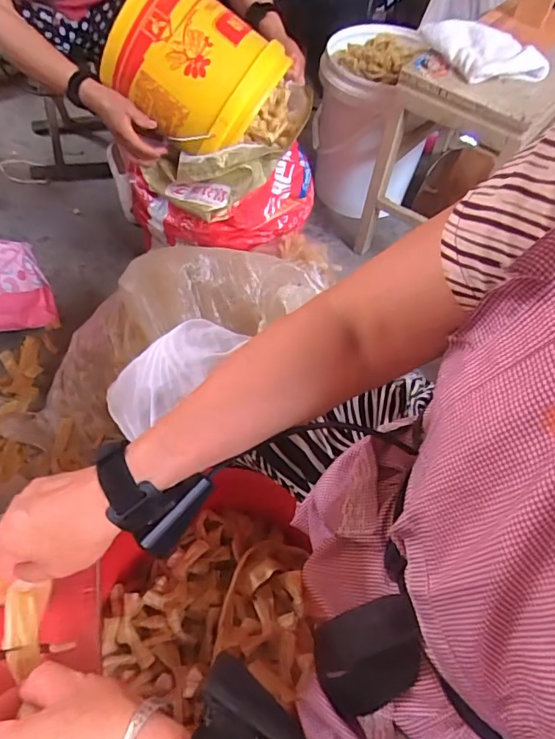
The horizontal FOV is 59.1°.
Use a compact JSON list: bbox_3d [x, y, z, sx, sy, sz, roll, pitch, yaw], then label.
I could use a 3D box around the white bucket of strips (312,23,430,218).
[{"bbox_3d":[0.226,-0.579,1.195,0.251,0.350,0.274,2,57,-3],"label":"white bucket of strips"}]

